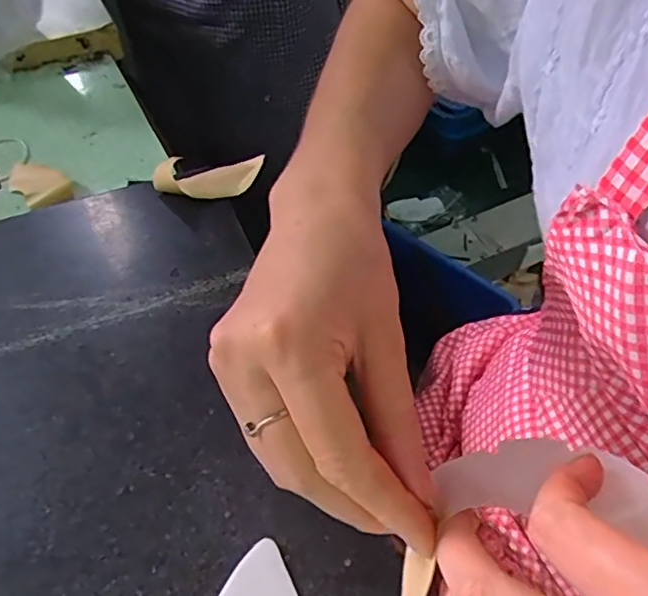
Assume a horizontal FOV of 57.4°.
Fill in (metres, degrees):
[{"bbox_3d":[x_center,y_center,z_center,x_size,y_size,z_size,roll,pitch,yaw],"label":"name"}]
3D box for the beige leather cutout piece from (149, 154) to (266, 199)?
[{"bbox_3d":[-0.089,-0.099,0.458,0.084,0.029,0.034,-10,51,-7],"label":"beige leather cutout piece"}]

